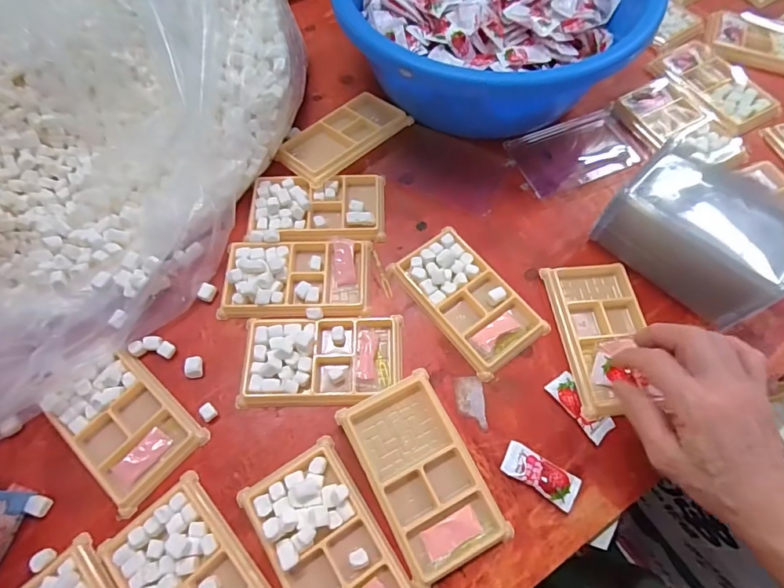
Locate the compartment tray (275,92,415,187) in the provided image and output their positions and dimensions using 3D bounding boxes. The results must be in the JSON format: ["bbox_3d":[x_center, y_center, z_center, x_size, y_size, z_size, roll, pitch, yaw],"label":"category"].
[{"bbox_3d":[-0.051,-0.172,0.484,0.139,0.013,0.073,-37,70,-15],"label":"compartment tray"}]

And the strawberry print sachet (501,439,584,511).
[{"bbox_3d":[0.114,0.140,0.347,0.057,0.008,0.025,29,68,13],"label":"strawberry print sachet"}]

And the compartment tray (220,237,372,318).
[{"bbox_3d":[-0.089,-0.016,0.418,0.136,0.014,0.079,0,65,0],"label":"compartment tray"}]

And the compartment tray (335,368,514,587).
[{"bbox_3d":[0.022,0.135,0.342,0.077,0.018,0.135,-26,67,-11],"label":"compartment tray"}]

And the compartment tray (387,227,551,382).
[{"bbox_3d":[0.068,0.003,0.410,0.074,0.011,0.132,-36,69,-15],"label":"compartment tray"}]

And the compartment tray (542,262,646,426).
[{"bbox_3d":[0.185,0.035,0.395,0.076,0.023,0.137,-7,65,-3],"label":"compartment tray"}]

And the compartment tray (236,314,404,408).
[{"bbox_3d":[-0.060,0.055,0.383,0.133,0.012,0.076,-1,65,0],"label":"compartment tray"}]

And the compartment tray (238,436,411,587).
[{"bbox_3d":[-0.045,0.182,0.319,0.075,0.017,0.134,-31,68,-13],"label":"compartment tray"}]

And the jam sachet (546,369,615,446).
[{"bbox_3d":[0.154,0.092,0.369,0.024,0.008,0.057,-34,69,-14],"label":"jam sachet"}]

